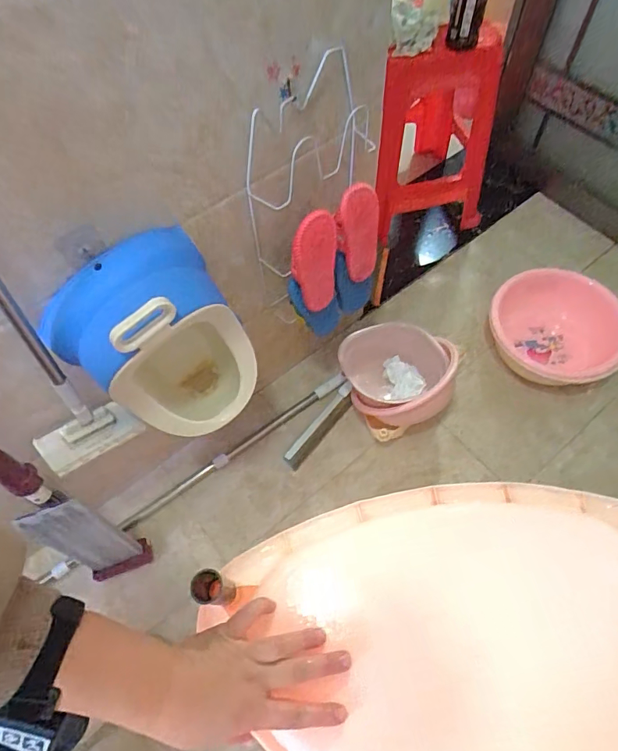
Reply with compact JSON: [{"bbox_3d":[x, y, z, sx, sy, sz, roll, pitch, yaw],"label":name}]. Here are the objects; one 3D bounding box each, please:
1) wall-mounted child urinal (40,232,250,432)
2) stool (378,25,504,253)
[{"bbox_3d":[-0.228,-0.017,0.719,0.256,0.316,0.178,-33,64,-15],"label":"wall-mounted child urinal"},{"bbox_3d":[0.309,-0.541,1.038,0.234,0.454,0.294,21,64,14],"label":"stool"}]

